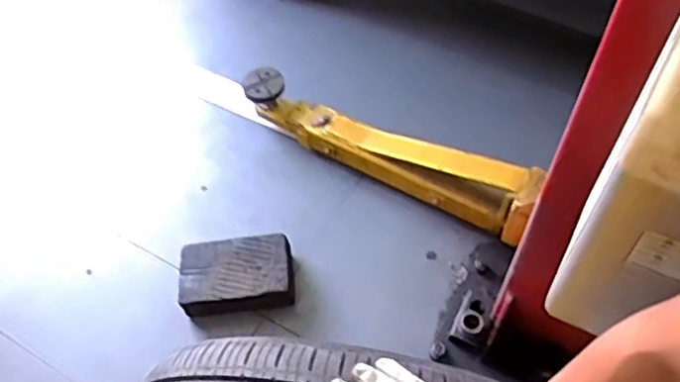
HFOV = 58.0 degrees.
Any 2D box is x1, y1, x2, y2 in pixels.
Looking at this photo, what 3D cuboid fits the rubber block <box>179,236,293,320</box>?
[{"bbox_3d":[-0.240,0.193,1.446,0.263,0.093,0.167,-6,56,0],"label":"rubber block"}]

